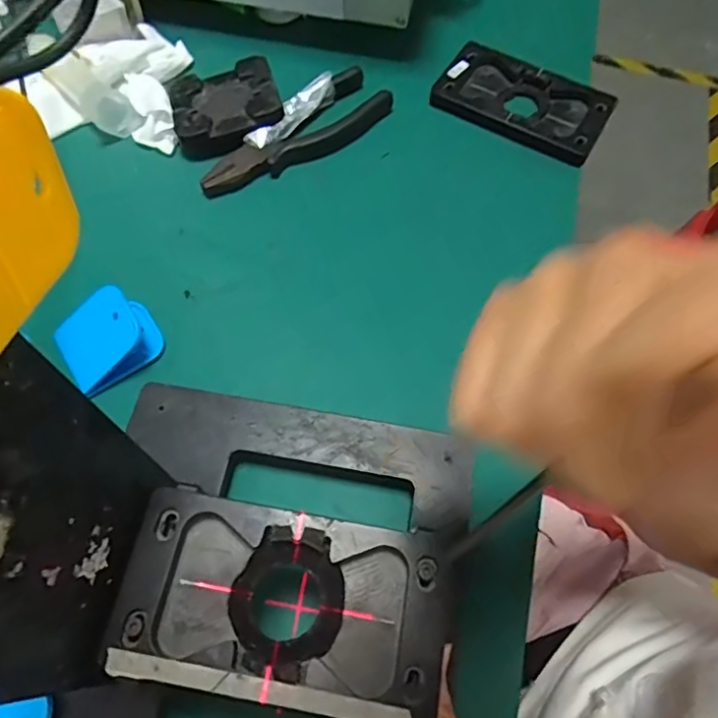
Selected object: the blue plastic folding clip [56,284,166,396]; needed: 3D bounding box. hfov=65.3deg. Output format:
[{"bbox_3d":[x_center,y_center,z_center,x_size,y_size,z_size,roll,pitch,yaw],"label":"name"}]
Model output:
[{"bbox_3d":[-0.150,-0.013,0.333,0.054,0.029,0.049,-35,68,-17],"label":"blue plastic folding clip"}]

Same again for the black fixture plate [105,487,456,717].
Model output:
[{"bbox_3d":[-0.029,0.099,0.228,0.128,0.016,0.070,9,63,4],"label":"black fixture plate"}]

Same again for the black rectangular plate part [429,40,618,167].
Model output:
[{"bbox_3d":[0.123,-0.197,0.427,0.127,0.014,0.078,30,68,11],"label":"black rectangular plate part"}]

